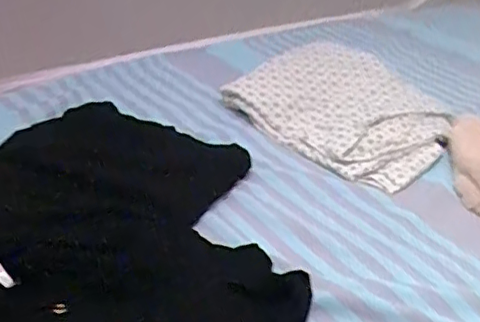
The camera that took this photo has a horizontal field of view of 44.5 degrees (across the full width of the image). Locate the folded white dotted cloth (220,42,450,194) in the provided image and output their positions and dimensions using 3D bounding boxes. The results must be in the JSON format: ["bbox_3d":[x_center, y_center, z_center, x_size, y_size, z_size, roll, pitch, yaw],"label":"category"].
[{"bbox_3d":[0.180,-0.099,0.937,0.320,0.068,0.326,27,36,31],"label":"folded white dotted cloth"}]

